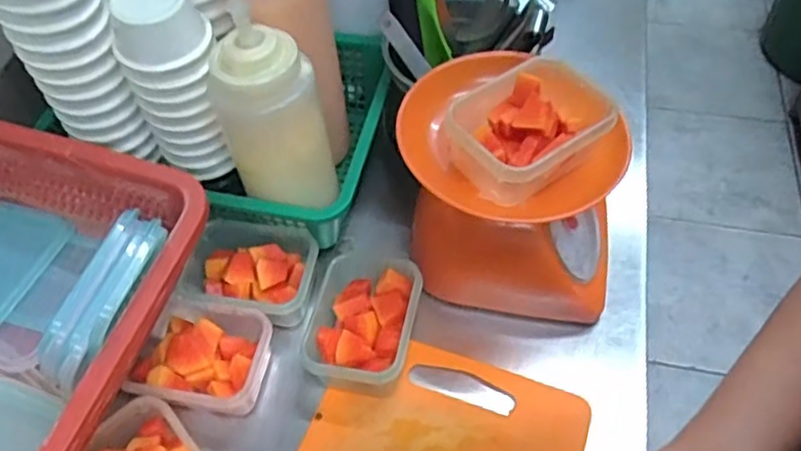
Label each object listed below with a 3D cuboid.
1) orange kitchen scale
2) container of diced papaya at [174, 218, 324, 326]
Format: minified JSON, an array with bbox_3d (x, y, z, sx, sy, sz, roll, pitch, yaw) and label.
[{"bbox_3d":[0.092,-0.029,0.537,0.168,0.185,0.151,2,54,4],"label":"orange kitchen scale"},{"bbox_3d":[-0.130,0.044,0.561,0.119,0.052,0.078,7,55,8],"label":"container of diced papaya"}]

